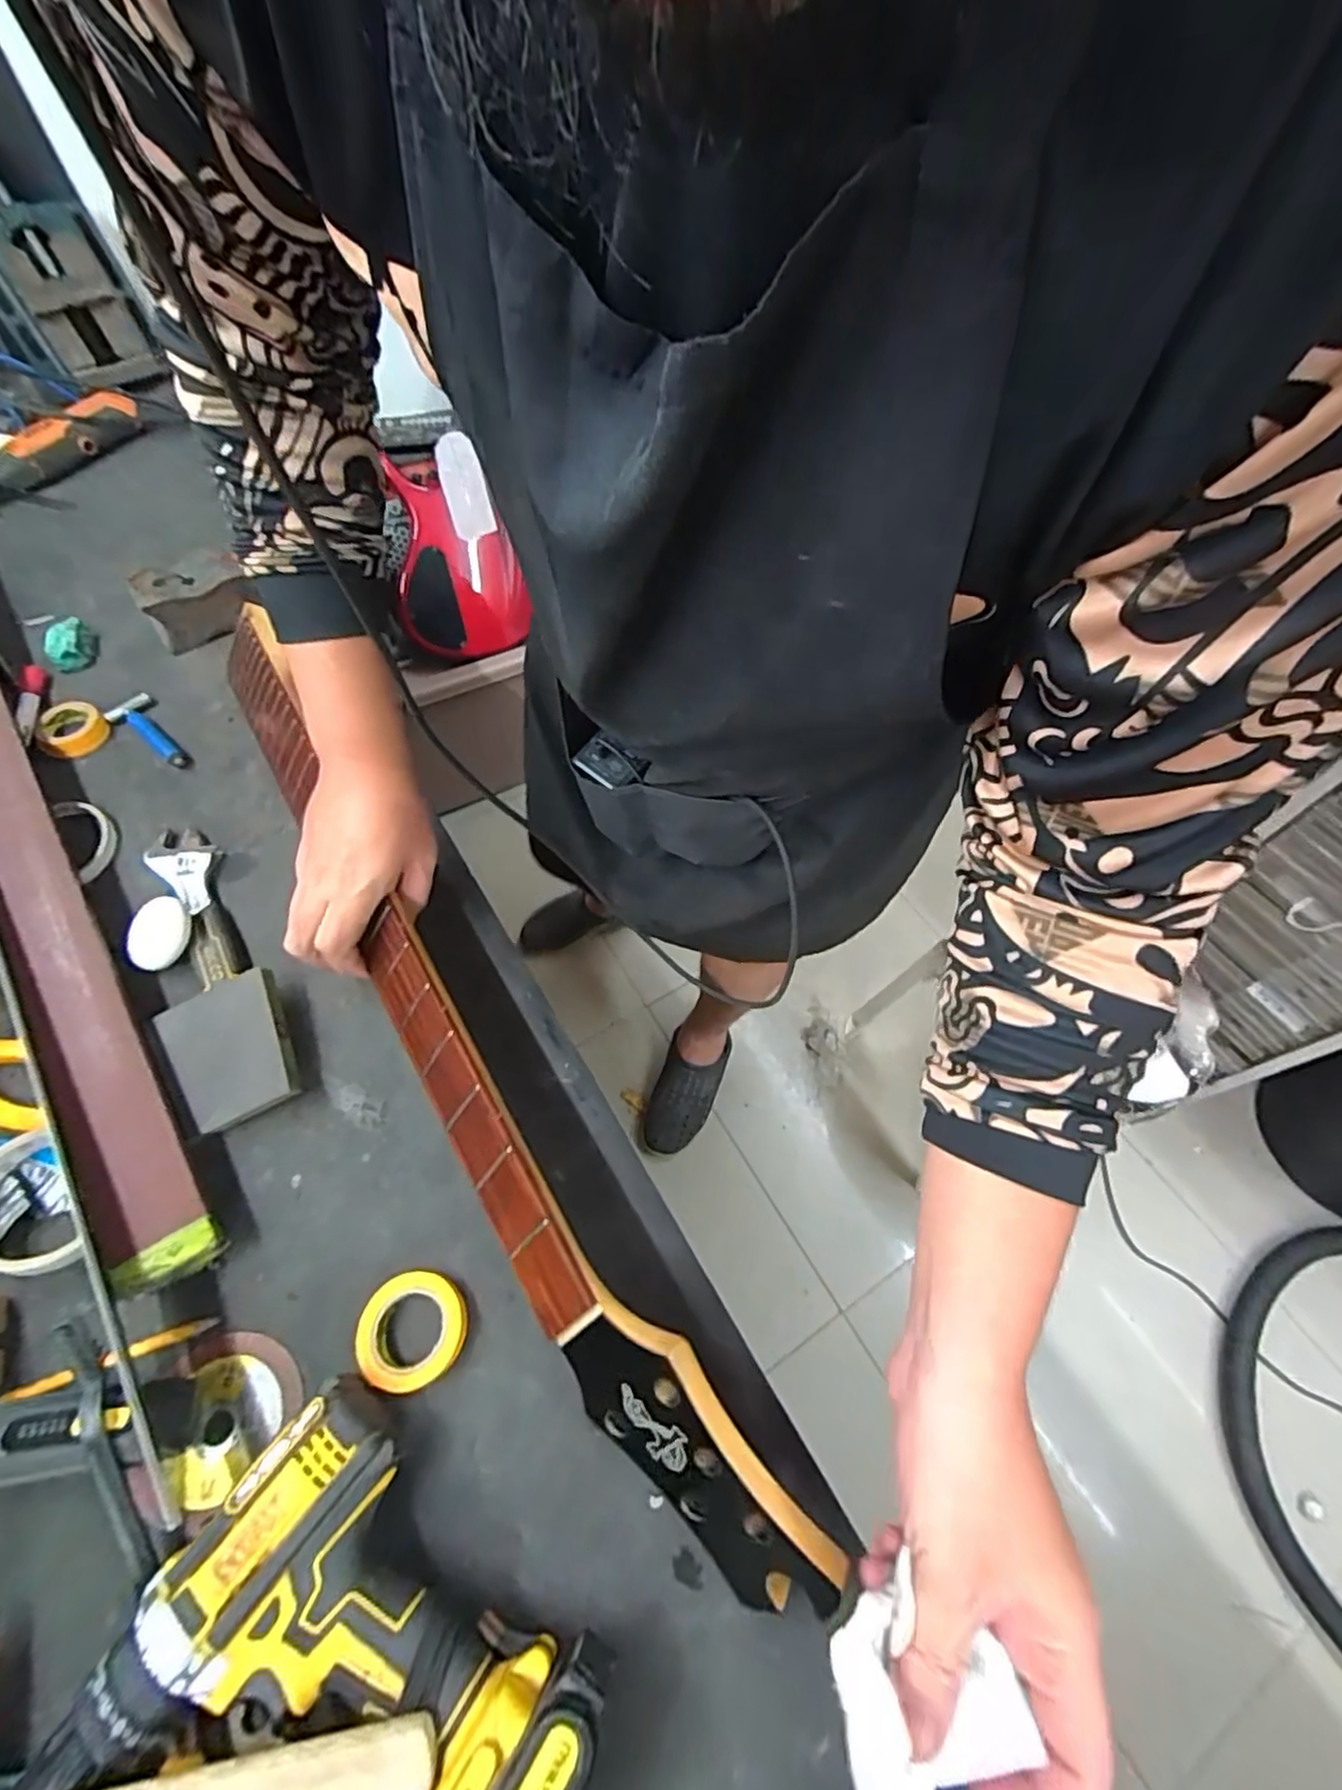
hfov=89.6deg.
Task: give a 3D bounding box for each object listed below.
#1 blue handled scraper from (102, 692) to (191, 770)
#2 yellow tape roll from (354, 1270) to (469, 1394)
[{"bbox_3d":[-0.486,-0.155,0.634,0.115,0.010,0.041,37,65,19],"label":"blue handled scraper"},{"bbox_3d":[-0.154,0.259,0.402,0.059,0.014,0.059,1,59,-1],"label":"yellow tape roll"}]

